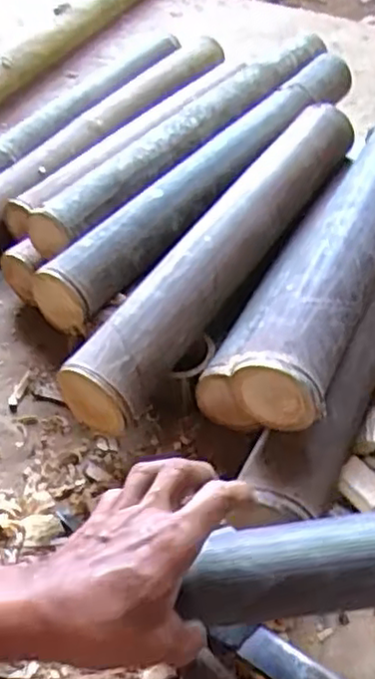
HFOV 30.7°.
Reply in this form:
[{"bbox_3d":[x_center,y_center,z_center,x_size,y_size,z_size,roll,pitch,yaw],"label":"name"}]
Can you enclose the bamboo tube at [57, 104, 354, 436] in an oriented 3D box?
[{"bbox_3d":[0.046,-0.103,0.780,0.091,0.090,0.520,23,52,25],"label":"bamboo tube"}]

